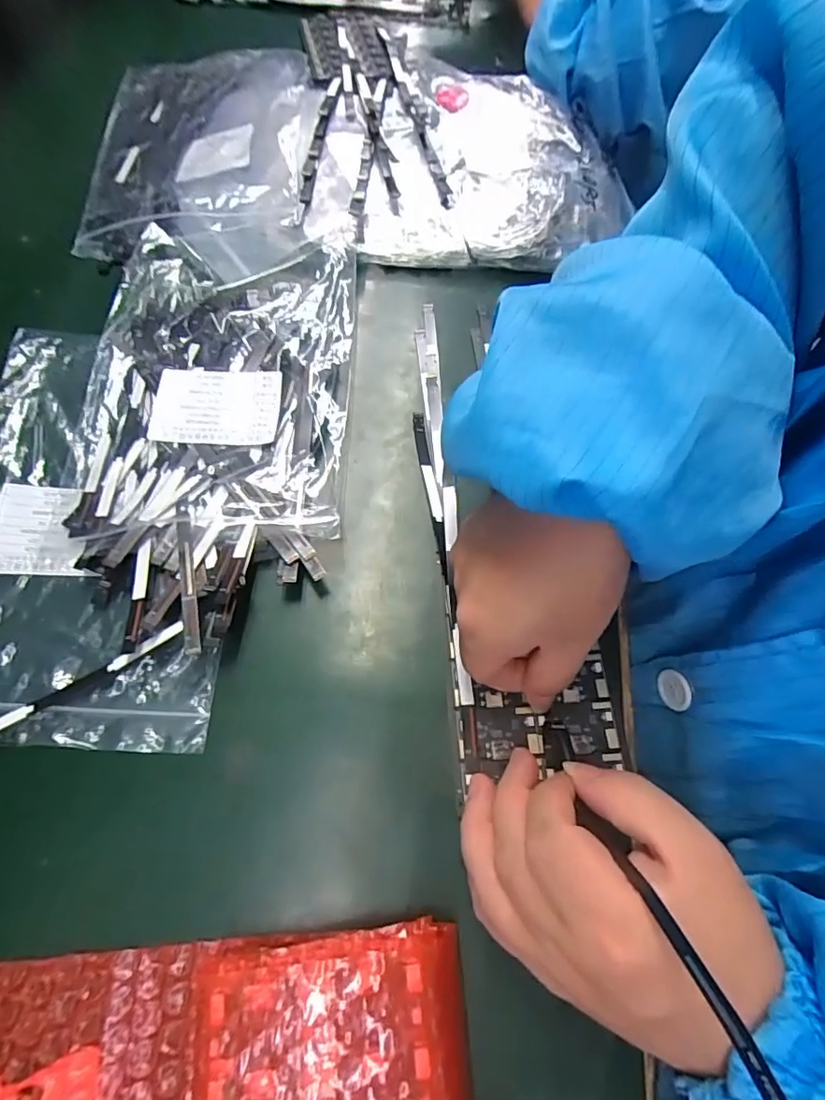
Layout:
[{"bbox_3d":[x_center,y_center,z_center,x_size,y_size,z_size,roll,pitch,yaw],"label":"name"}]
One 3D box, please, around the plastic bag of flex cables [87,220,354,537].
[{"bbox_3d":[-0.112,-0.105,0.311,0.145,0.017,0.207,1,66,-3],"label":"plastic bag of flex cables"}]

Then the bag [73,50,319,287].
[{"bbox_3d":[-0.158,-0.305,0.390,0.158,0.020,0.259,-5,67,-6],"label":"bag"}]

